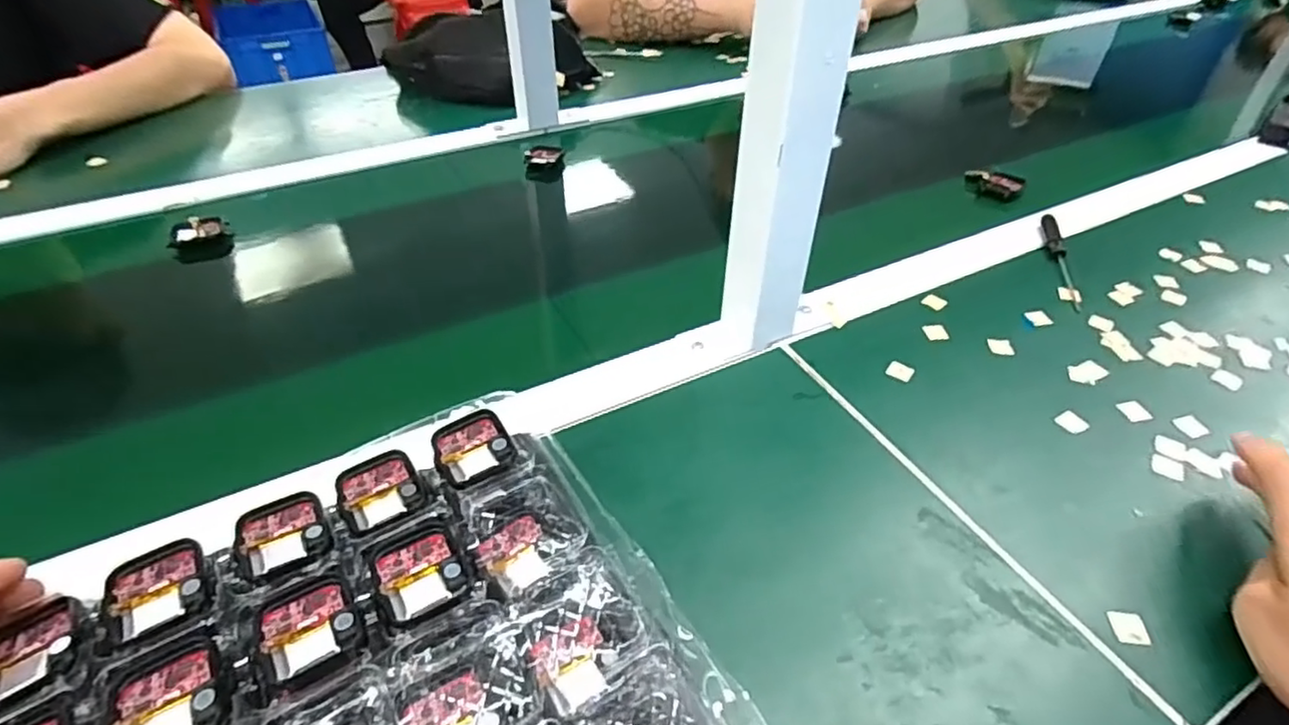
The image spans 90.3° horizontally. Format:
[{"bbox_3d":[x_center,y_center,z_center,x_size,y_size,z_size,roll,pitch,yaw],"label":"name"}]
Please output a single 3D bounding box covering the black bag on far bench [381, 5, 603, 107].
[{"bbox_3d":[-0.203,-0.393,0.833,0.274,0.092,0.111,-2,43,-4],"label":"black bag on far bench"}]

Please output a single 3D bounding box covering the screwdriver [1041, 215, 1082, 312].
[{"bbox_3d":[0.357,-0.090,0.550,0.013,0.011,0.124,9,43,9],"label":"screwdriver"}]

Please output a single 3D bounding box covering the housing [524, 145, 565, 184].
[{"bbox_3d":[-0.109,-0.219,0.705,0.042,0.029,0.042,-5,42,-6],"label":"housing"}]

